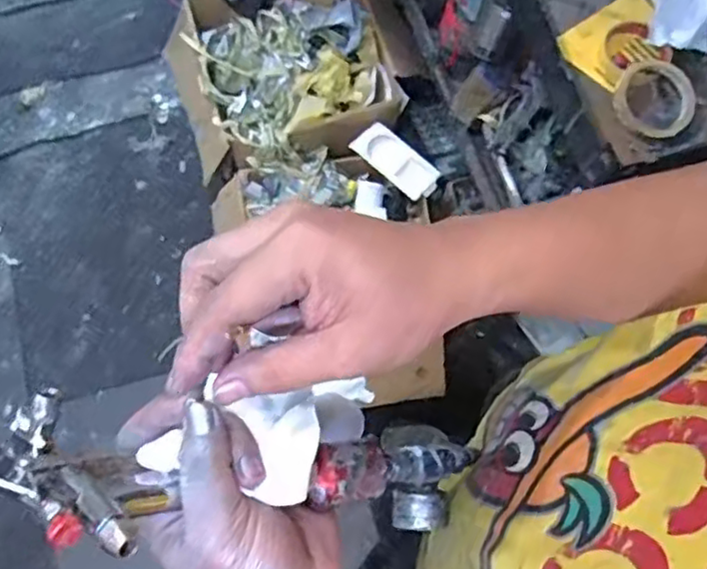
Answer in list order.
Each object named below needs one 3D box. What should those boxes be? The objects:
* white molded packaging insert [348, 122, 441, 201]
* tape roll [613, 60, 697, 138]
[{"bbox_3d":[0.083,-0.235,1.254,0.175,0.022,0.075,39,95,10],"label":"white molded packaging insert"},{"bbox_3d":[0.351,-0.215,0.759,0.089,0.015,0.100,35,78,8],"label":"tape roll"}]

